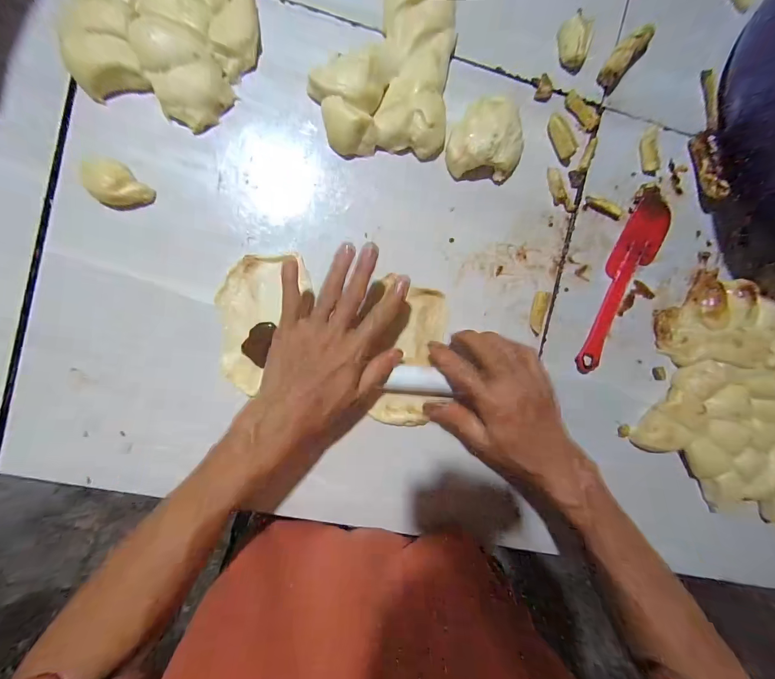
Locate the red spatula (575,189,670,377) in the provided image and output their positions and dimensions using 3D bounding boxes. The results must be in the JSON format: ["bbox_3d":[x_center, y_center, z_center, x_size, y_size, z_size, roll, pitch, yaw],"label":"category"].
[{"bbox_3d":[0.259,-0.063,0.372,0.043,0.007,0.210,24,90,-7],"label":"red spatula"}]

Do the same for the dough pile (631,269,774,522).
[{"bbox_3d":[0.412,0.070,0.385,0.232,0.029,0.259,9,92,-7],"label":"dough pile"}]

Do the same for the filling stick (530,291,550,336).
[{"bbox_3d":[0.165,-0.029,0.366,0.017,0.004,0.047,12,92,-7],"label":"filling stick"}]

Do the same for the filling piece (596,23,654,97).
[{"bbox_3d":[0.252,-0.298,0.349,0.028,0.021,0.069,40,88,-7],"label":"filling piece"}]

